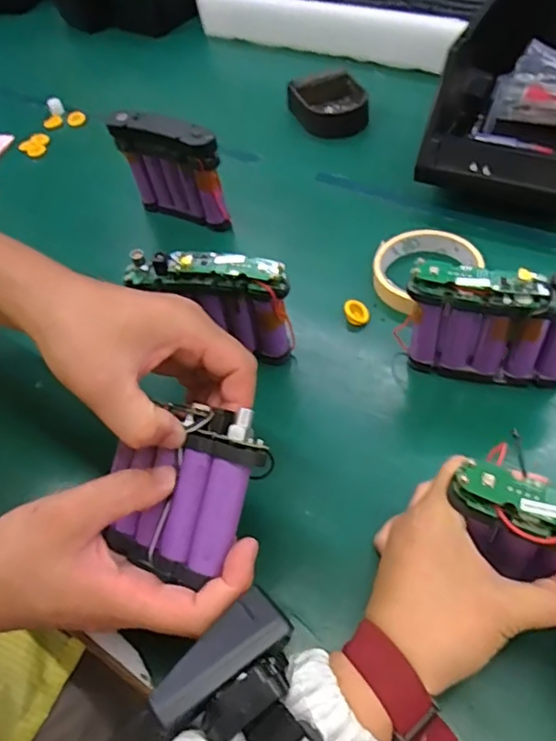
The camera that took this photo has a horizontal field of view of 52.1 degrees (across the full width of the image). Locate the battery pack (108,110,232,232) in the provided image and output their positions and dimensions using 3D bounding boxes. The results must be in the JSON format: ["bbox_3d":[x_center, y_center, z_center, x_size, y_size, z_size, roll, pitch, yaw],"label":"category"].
[{"bbox_3d":[-0.100,-0.190,0.560,0.115,0.111,0.023,23,59,23],"label":"battery pack"}]

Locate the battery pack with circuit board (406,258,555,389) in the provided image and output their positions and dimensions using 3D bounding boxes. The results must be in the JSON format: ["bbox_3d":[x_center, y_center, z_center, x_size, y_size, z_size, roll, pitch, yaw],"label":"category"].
[{"bbox_3d":[0.145,-0.027,0.388,0.111,0.100,0.024,11,55,16],"label":"battery pack with circuit board"}]

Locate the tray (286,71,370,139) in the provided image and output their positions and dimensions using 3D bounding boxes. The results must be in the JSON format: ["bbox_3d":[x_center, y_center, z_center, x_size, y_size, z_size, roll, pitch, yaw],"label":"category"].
[{"bbox_3d":[0.059,-0.306,0.656,0.075,0.032,0.079,-15,52,-3],"label":"tray"}]

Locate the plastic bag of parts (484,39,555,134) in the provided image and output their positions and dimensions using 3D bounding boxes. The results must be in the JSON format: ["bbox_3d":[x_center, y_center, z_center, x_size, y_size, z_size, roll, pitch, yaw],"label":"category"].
[{"bbox_3d":[0.276,-0.279,0.569,0.116,0.057,0.063,11,55,16],"label":"plastic bag of parts"}]

